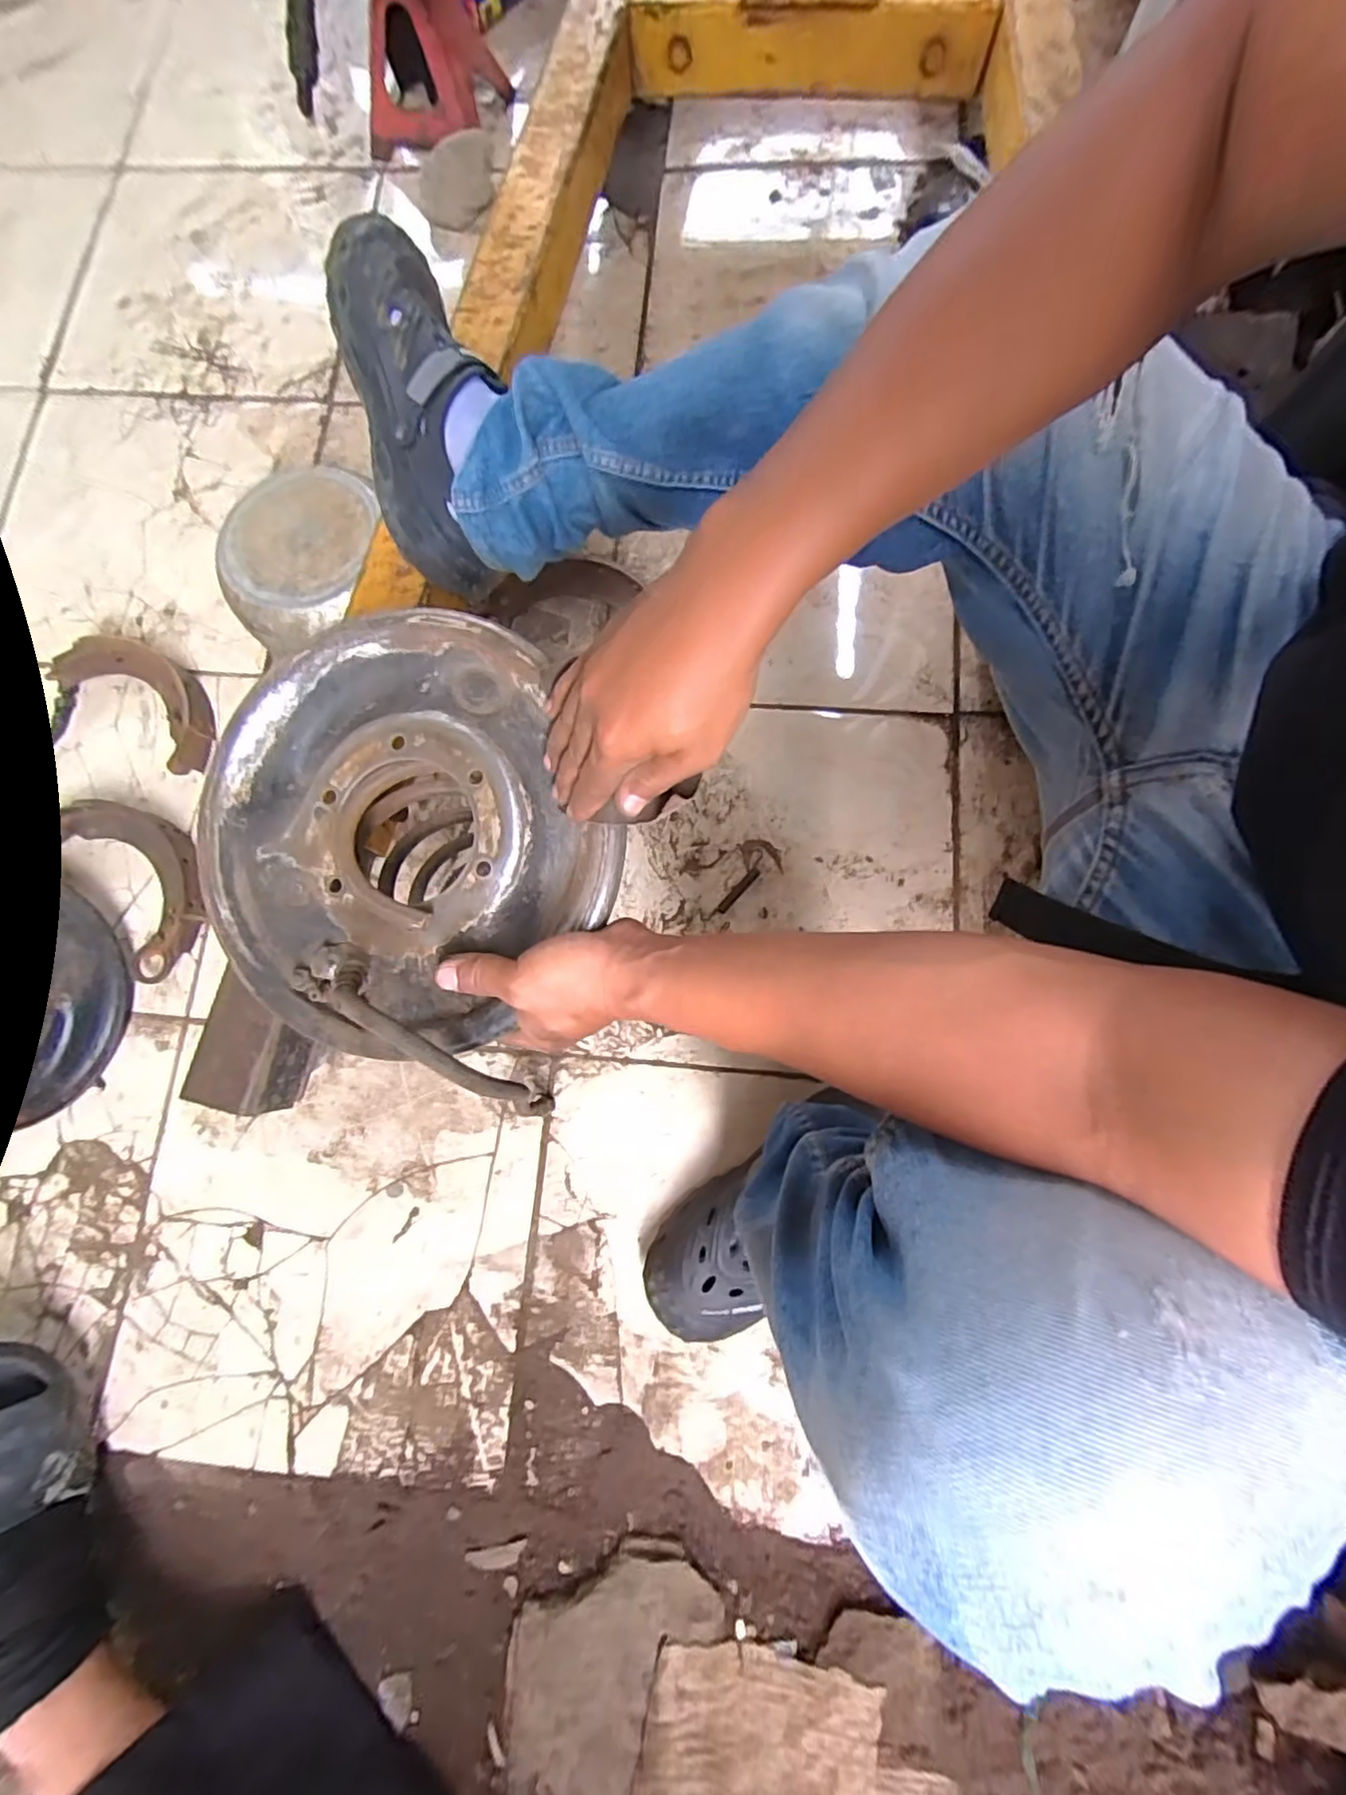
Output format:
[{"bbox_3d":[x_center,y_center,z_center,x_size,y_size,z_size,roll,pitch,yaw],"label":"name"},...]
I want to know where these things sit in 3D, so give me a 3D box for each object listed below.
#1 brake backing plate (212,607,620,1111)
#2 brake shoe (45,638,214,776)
[{"bbox_3d":[-0.162,-0.038,0.380,0.255,0.055,0.255,0,79,0],"label":"brake backing plate"},{"bbox_3d":[-0.613,-0.236,0.727,0.220,0.034,0.098,35,81,6],"label":"brake shoe"}]

